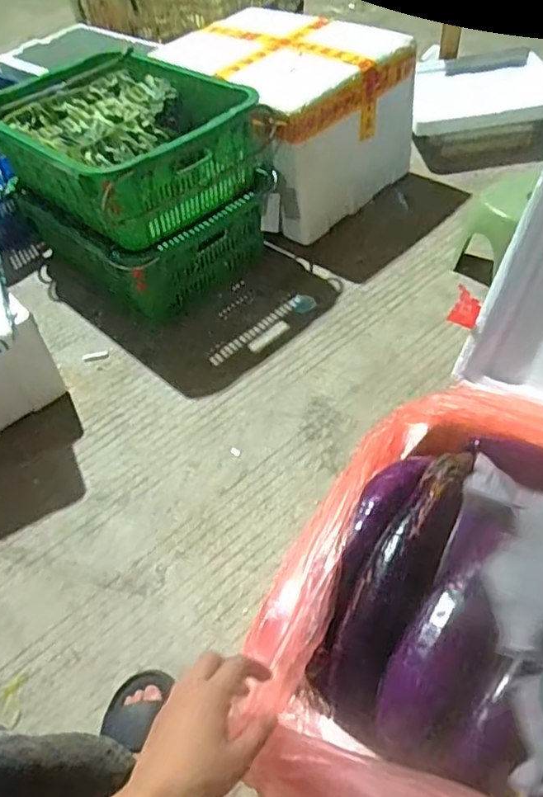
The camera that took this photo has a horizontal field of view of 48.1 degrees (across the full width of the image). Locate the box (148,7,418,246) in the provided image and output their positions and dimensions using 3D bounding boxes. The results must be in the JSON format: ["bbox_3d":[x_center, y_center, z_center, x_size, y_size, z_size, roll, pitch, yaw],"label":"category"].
[{"bbox_3d":[0.017,-0.747,1.591,0.525,0.311,0.549,-40,55,-23],"label":"box"}]

